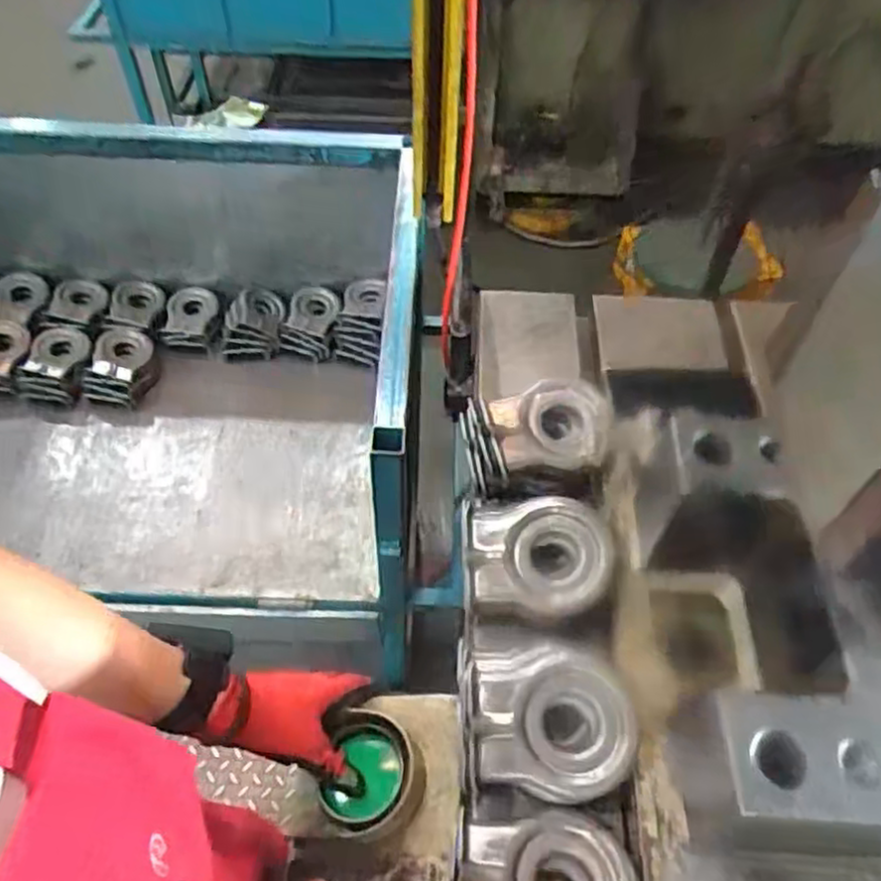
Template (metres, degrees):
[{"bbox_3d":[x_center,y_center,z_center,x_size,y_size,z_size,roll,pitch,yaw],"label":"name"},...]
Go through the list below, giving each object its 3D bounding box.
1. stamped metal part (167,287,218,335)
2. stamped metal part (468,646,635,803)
[{"bbox_3d":[-0.443,-0.231,1.296,0.086,0.012,0.085,3,83,-15],"label":"stamped metal part"},{"bbox_3d":[0.080,0.210,0.541,0.118,0.080,0.099,8,54,4],"label":"stamped metal part"}]

